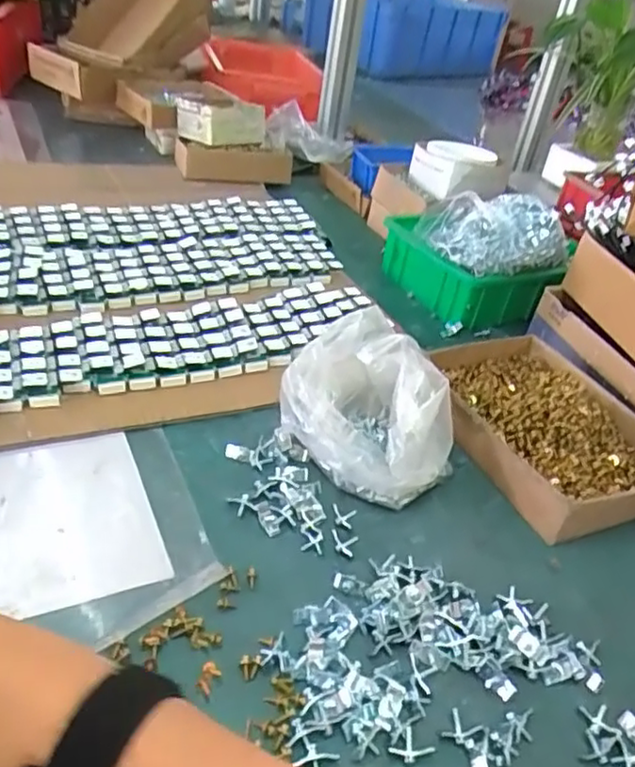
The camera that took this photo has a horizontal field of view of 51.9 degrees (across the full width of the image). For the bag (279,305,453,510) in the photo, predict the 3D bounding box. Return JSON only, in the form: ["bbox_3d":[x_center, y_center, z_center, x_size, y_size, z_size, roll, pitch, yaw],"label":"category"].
[{"bbox_3d":[0.035,0.017,0.545,0.120,0.074,0.155,-7,40,-21],"label":"bag"}]

